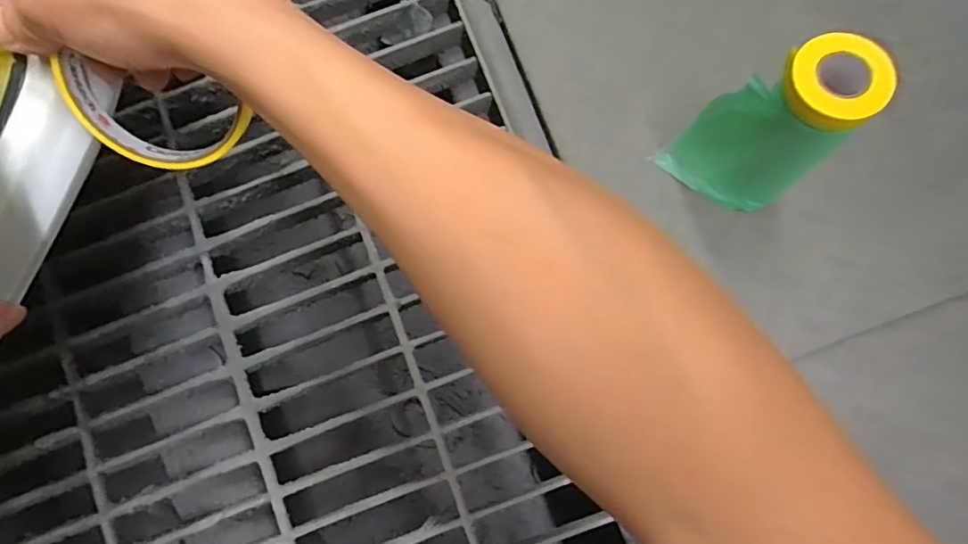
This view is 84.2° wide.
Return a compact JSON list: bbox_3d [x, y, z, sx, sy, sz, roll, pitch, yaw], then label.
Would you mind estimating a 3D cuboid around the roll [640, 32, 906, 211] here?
[{"bbox_3d":[0.209,-0.110,0.406,0.097,0.158,0.064,31,85,7],"label":"roll"}]

